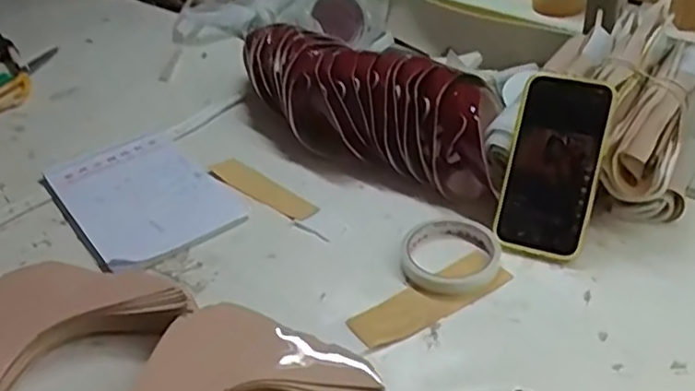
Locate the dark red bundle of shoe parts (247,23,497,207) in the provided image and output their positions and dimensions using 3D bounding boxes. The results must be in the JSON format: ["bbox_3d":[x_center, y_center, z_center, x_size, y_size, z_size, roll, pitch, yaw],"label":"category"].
[{"bbox_3d":[0.012,-0.098,0.771,0.356,0.102,0.111,21,43,30],"label":"dark red bundle of shoe parts"}]

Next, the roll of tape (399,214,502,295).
[{"bbox_3d":[0.091,0.051,0.630,0.088,0.014,0.093,-3,38,2],"label":"roll of tape"}]

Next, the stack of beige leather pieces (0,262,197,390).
[{"bbox_3d":[-0.241,0.107,0.560,0.194,0.045,0.145,-28,42,-28],"label":"stack of beige leather pieces"}]

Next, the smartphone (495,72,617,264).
[{"bbox_3d":[0.189,-0.025,0.634,0.077,0.164,0.016,14,6,23],"label":"smartphone"}]

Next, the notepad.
[{"bbox_3d":[-0.219,-0.001,0.732,0.146,0.014,0.201,-26,42,-27],"label":"notepad"}]

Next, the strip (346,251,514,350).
[{"bbox_3d":[0.072,0.090,0.600,0.148,0.006,0.046,-23,44,-25],"label":"strip"}]

